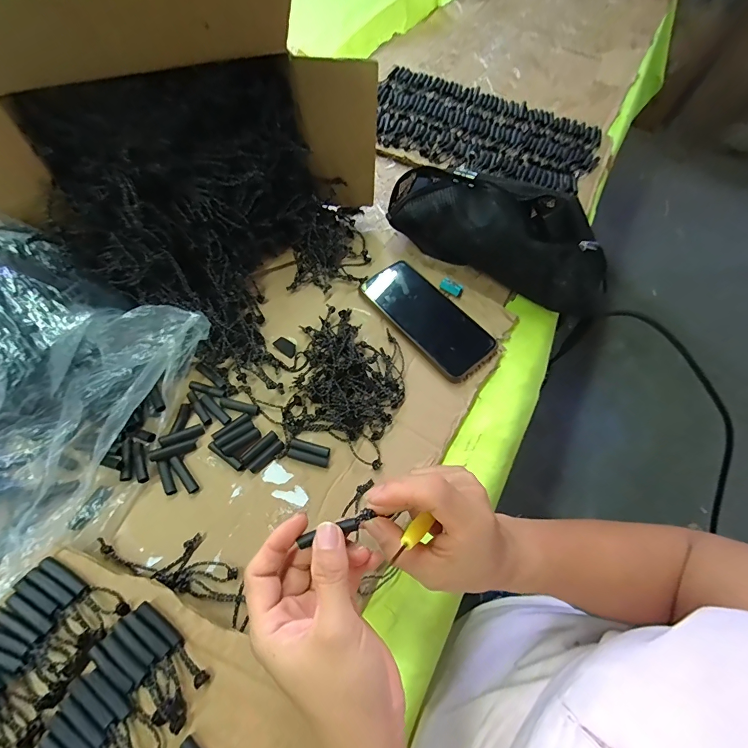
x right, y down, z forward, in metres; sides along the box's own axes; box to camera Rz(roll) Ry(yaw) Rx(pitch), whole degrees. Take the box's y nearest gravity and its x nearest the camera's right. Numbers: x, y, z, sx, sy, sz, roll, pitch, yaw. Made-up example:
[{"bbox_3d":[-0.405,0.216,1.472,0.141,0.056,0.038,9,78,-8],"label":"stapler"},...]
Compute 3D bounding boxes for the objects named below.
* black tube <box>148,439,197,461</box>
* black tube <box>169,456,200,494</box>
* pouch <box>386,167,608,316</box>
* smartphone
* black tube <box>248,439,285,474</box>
[{"bbox_3d":[-0.179,0.069,0.339,0.038,0.005,0.010,-15,61,-28],"label":"black tube"},{"bbox_3d":[-0.167,0.088,0.333,0.010,0.007,0.037,-36,70,-21],"label":"black tube"},{"bbox_3d":[0.147,-0.172,0.452,0.269,0.089,0.075,28,63,10],"label":"pouch"},{"bbox_3d":[0.059,-0.068,0.438,0.075,0.013,0.164,-38,71,-19],"label":"smartphone"},{"bbox_3d":[-0.098,0.076,0.348,0.011,0.004,0.037,41,66,16],"label":"black tube"}]

